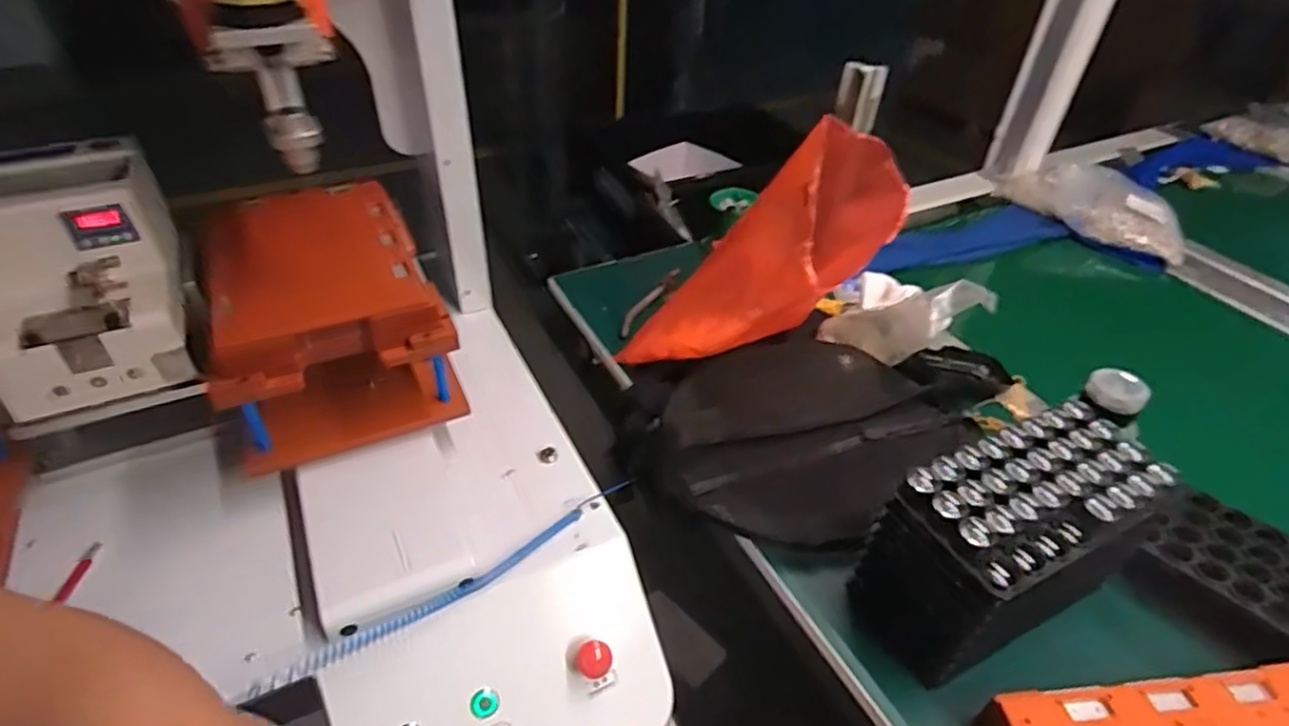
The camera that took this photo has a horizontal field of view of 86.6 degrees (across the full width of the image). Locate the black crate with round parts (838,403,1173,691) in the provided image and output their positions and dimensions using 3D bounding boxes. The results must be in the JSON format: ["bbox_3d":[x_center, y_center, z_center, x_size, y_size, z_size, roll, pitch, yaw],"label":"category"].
[{"bbox_3d":[0.274,0.132,0.515,0.192,0.138,0.097,-17,43,-20],"label":"black crate with round parts"}]

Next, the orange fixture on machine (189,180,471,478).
[{"bbox_3d":[-0.299,-0.030,0.658,0.183,0.190,0.221,-16,44,-22],"label":"orange fixture on machine"}]

